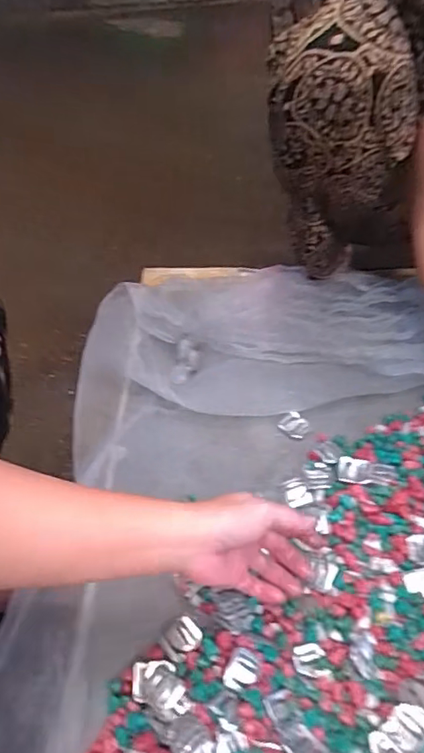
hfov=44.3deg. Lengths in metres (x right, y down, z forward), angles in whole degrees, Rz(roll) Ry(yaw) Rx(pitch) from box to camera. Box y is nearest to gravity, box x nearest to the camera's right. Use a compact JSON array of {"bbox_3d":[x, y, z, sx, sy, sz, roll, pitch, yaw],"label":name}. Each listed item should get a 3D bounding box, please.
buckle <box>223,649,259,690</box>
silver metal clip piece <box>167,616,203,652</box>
[{"bbox_3d":[0.027,0.258,0.457,0.025,0.013,0.035,21,54,21],"label":"buckle"},{"bbox_3d":[-0.026,0.240,0.484,0.029,0.007,0.029,-2,49,2],"label":"silver metal clip piece"}]

